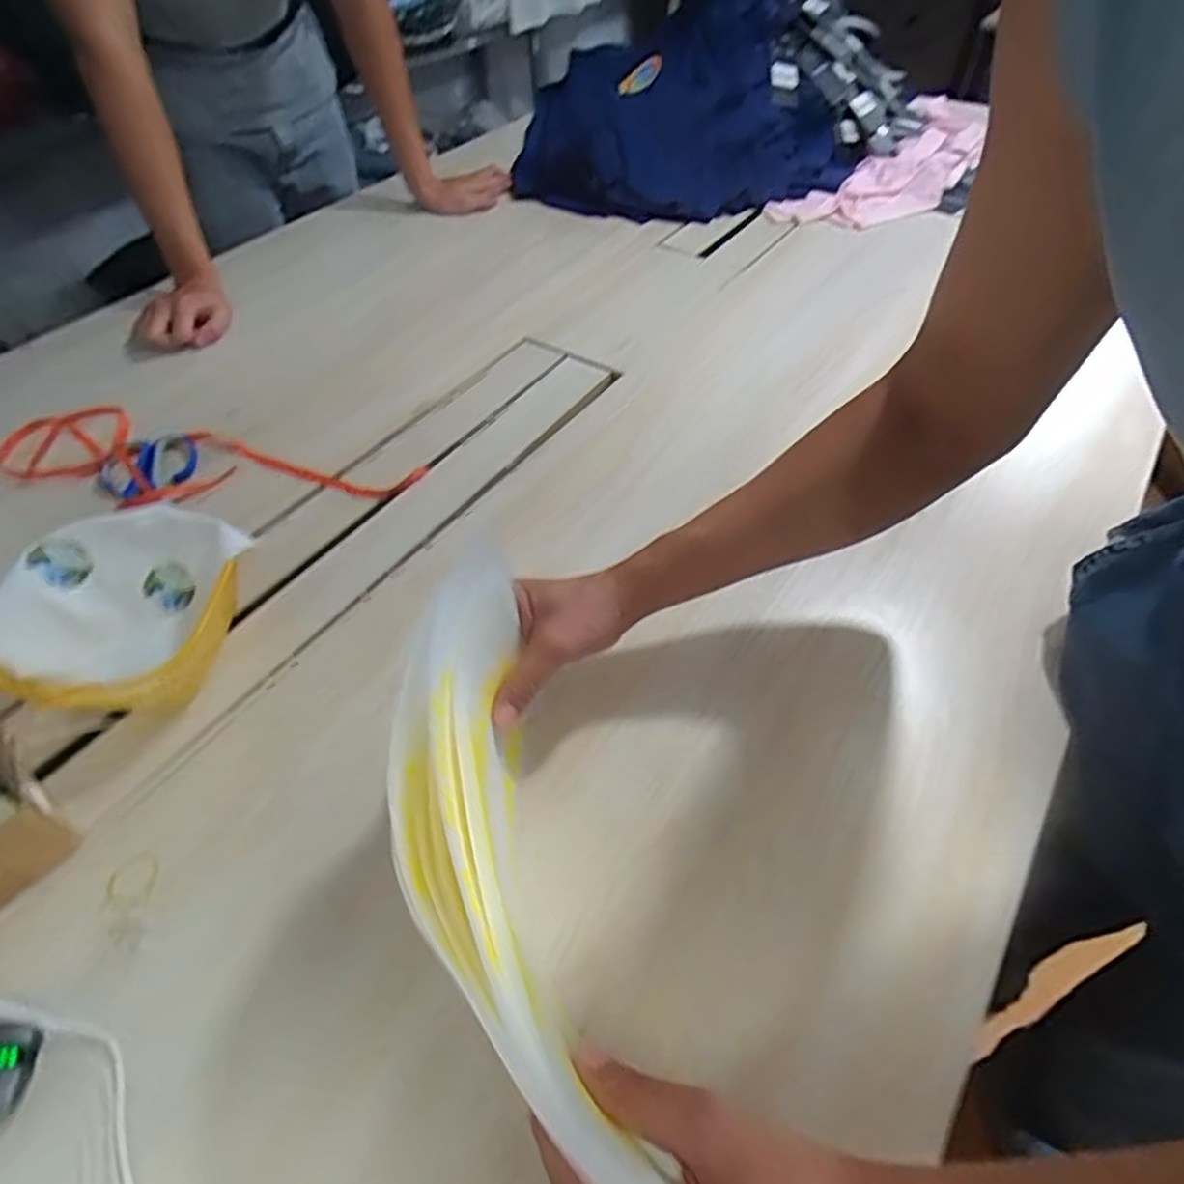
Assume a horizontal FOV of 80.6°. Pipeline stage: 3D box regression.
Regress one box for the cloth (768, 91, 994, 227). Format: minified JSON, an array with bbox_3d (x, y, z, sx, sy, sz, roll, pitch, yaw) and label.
[{"bbox_3d":[0.515,-0.704,1.145,0.202,0.052,0.547,34,59,26],"label":"cloth"}]

